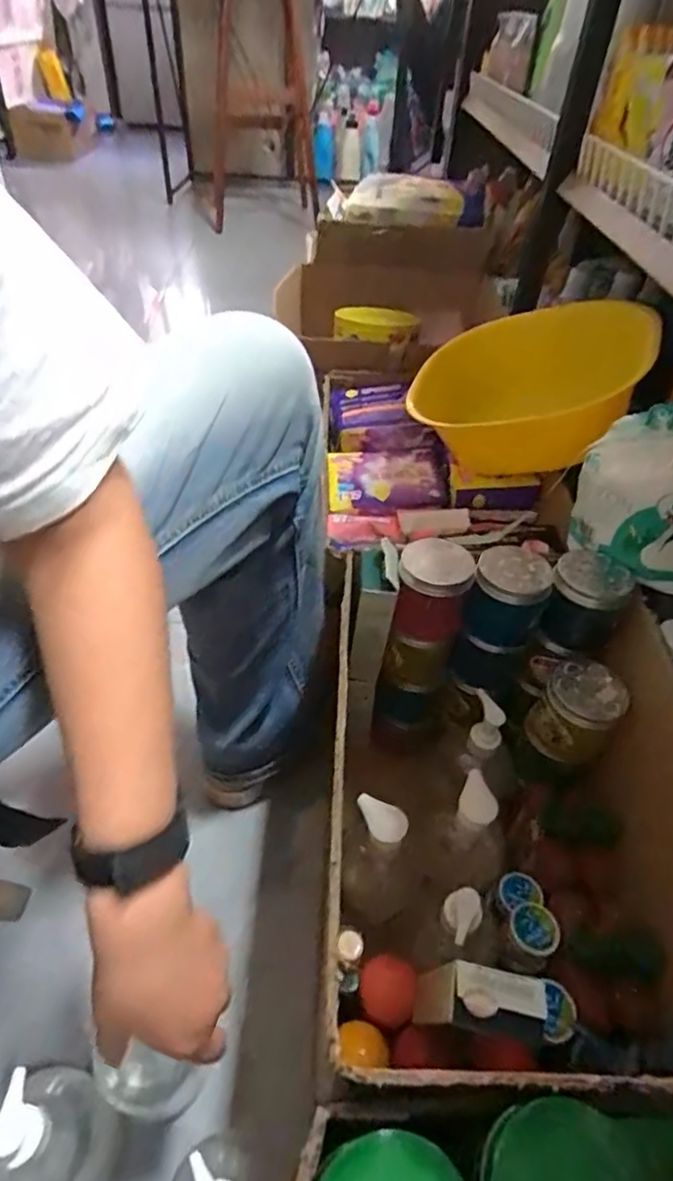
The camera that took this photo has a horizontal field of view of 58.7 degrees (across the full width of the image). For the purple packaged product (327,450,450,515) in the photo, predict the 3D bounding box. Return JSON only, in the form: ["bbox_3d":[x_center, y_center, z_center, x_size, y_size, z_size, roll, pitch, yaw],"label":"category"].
[{"bbox_3d":[0.066,-0.138,0.758,0.149,0.031,0.103,4,45,0],"label":"purple packaged product"}]

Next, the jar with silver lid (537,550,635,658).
[{"bbox_3d":[0.229,0.014,0.560,0.065,0.082,0.054,18,47,14],"label":"jar with silver lid"}]

